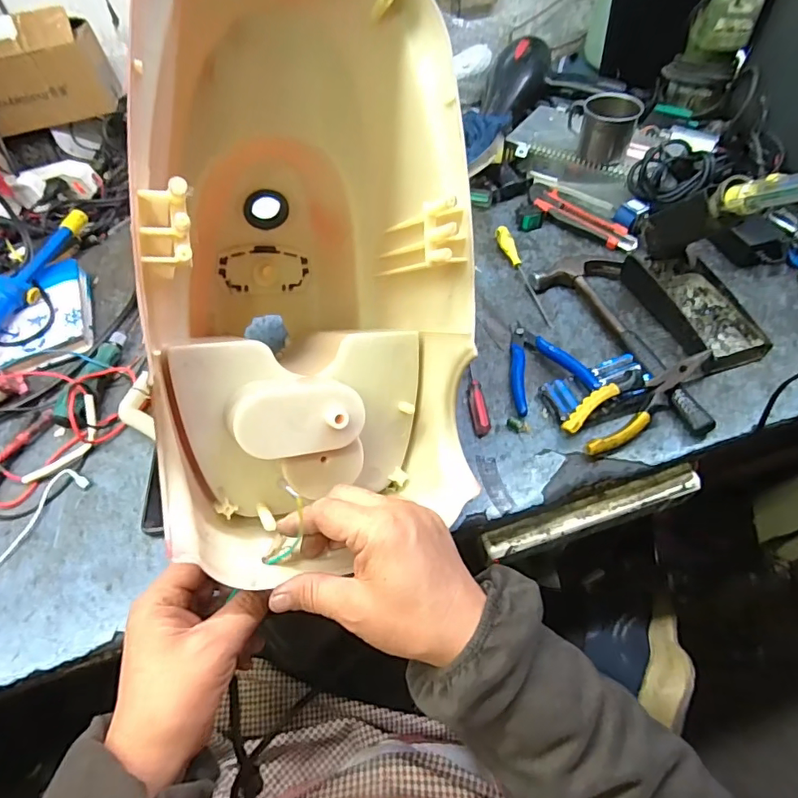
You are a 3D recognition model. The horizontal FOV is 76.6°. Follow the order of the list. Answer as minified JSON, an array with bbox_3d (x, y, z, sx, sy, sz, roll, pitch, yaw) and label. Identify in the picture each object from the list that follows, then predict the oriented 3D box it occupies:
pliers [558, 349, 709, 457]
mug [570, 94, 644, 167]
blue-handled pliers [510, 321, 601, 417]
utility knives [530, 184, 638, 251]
[{"bbox_3d":[0.225,-0.003,0.470,0.159,0.031,0.047,-30,57,-17],"label":"pliers"},{"bbox_3d":[0.258,-0.343,0.649,0.083,0.073,0.059,15,56,14],"label":"mug"},{"bbox_3d":[0.138,-0.039,0.515,0.081,0.027,0.110,-16,54,-8],"label":"blue-handled pliers"},{"bbox_3d":[0.232,-0.232,0.650,0.154,0.013,0.034,41,91,22],"label":"utility knives"}]

